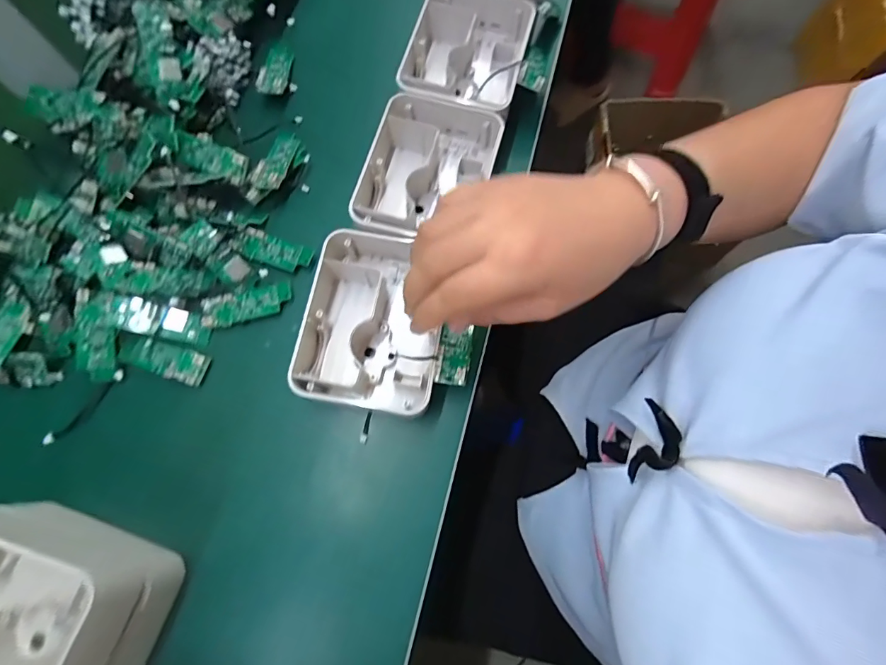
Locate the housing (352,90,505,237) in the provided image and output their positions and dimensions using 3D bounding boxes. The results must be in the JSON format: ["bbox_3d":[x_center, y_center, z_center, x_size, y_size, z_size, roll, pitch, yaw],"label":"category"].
[{"bbox_3d":[-0.014,-0.127,0.361,0.096,0.043,0.124,15,75,6],"label":"housing"}]

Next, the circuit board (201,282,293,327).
[{"bbox_3d":[-0.156,-0.023,0.348,0.069,0.009,0.025,-18,74,-3],"label":"circuit board"}]

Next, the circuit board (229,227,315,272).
[{"bbox_3d":[-0.142,-0.069,0.361,0.066,0.007,0.024,19,75,7],"label":"circuit board"}]

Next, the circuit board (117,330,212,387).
[{"bbox_3d":[-0.219,0.019,0.340,0.071,0.008,0.025,18,75,7],"label":"circuit board"}]

